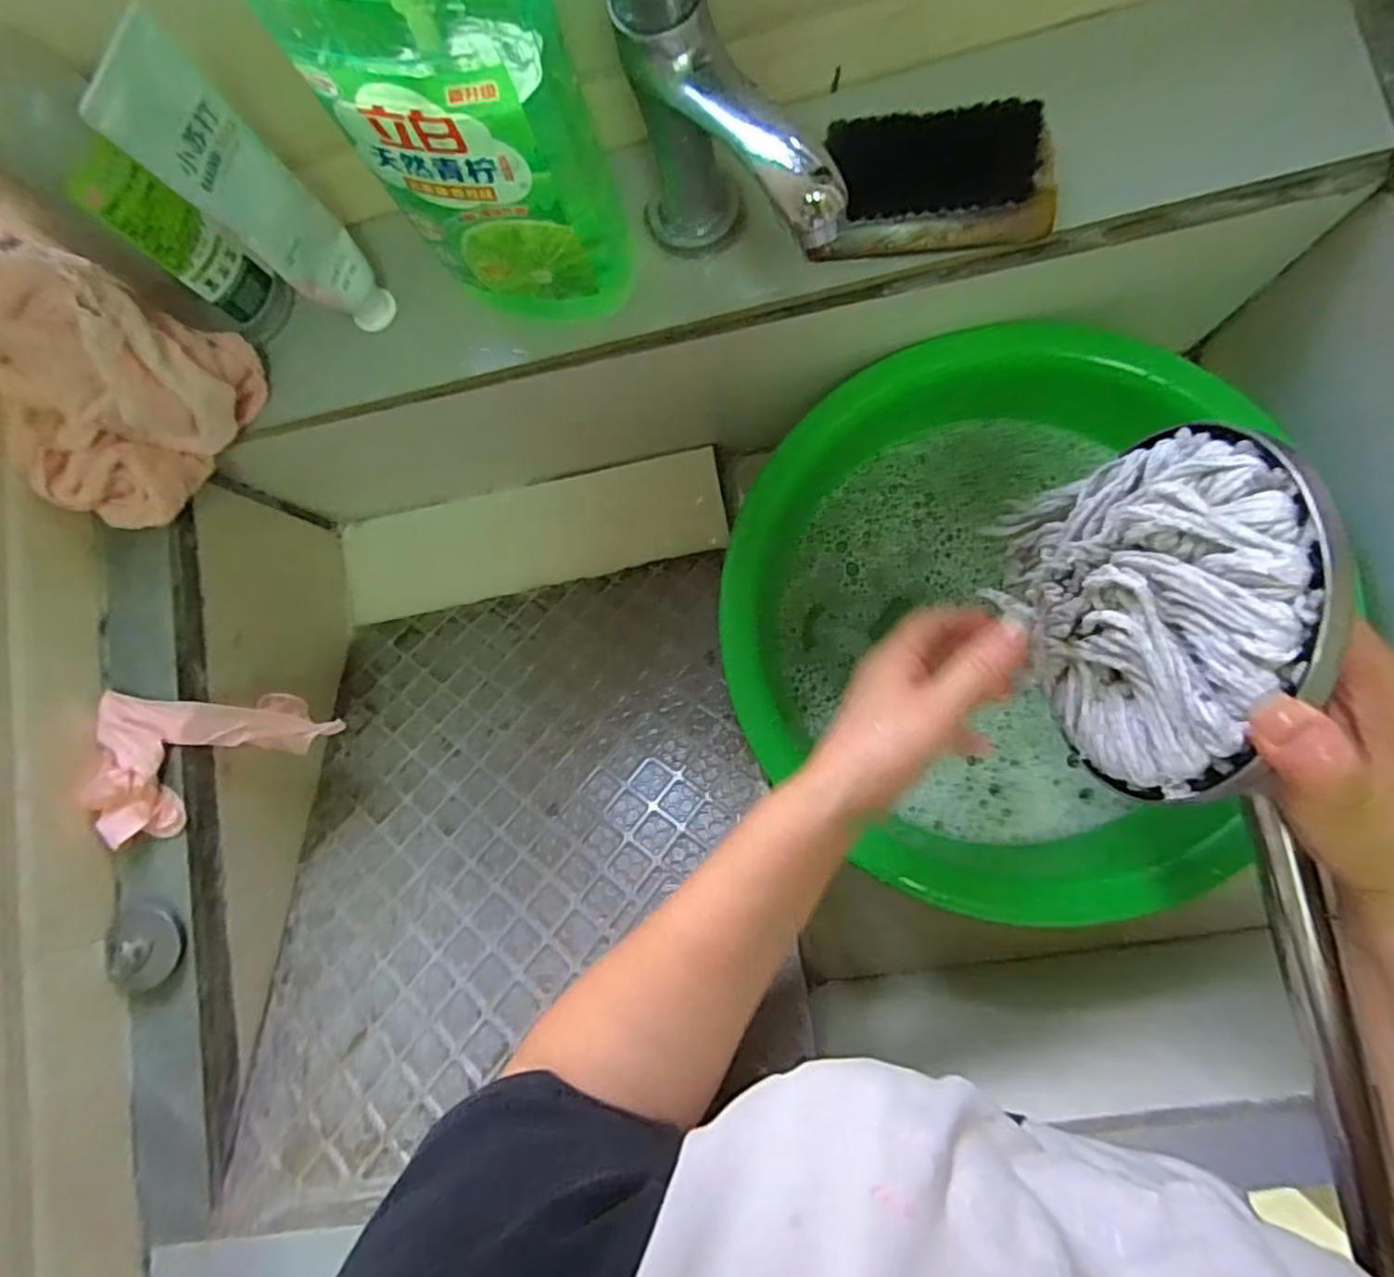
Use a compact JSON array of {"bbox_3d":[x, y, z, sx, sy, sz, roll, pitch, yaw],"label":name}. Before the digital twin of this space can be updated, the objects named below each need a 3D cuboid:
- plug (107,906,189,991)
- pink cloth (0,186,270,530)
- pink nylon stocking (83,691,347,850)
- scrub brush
[{"bbox_3d":[-0.308,0.173,0.384,0.035,0.017,0.043,-20,81,4],"label":"plug"},{"bbox_3d":[-0.337,-0.139,0.366,0.102,0.136,0.126,22,86,9],"label":"pink cloth"},{"bbox_3d":[-0.295,0.076,0.430,0.097,0.093,0.084,-5,82,6],"label":"pink nylon stocking"},{"bbox_3d":[0.127,-0.244,0.366,0.115,0.031,0.058,0,83,7],"label":"scrub brush"}]

